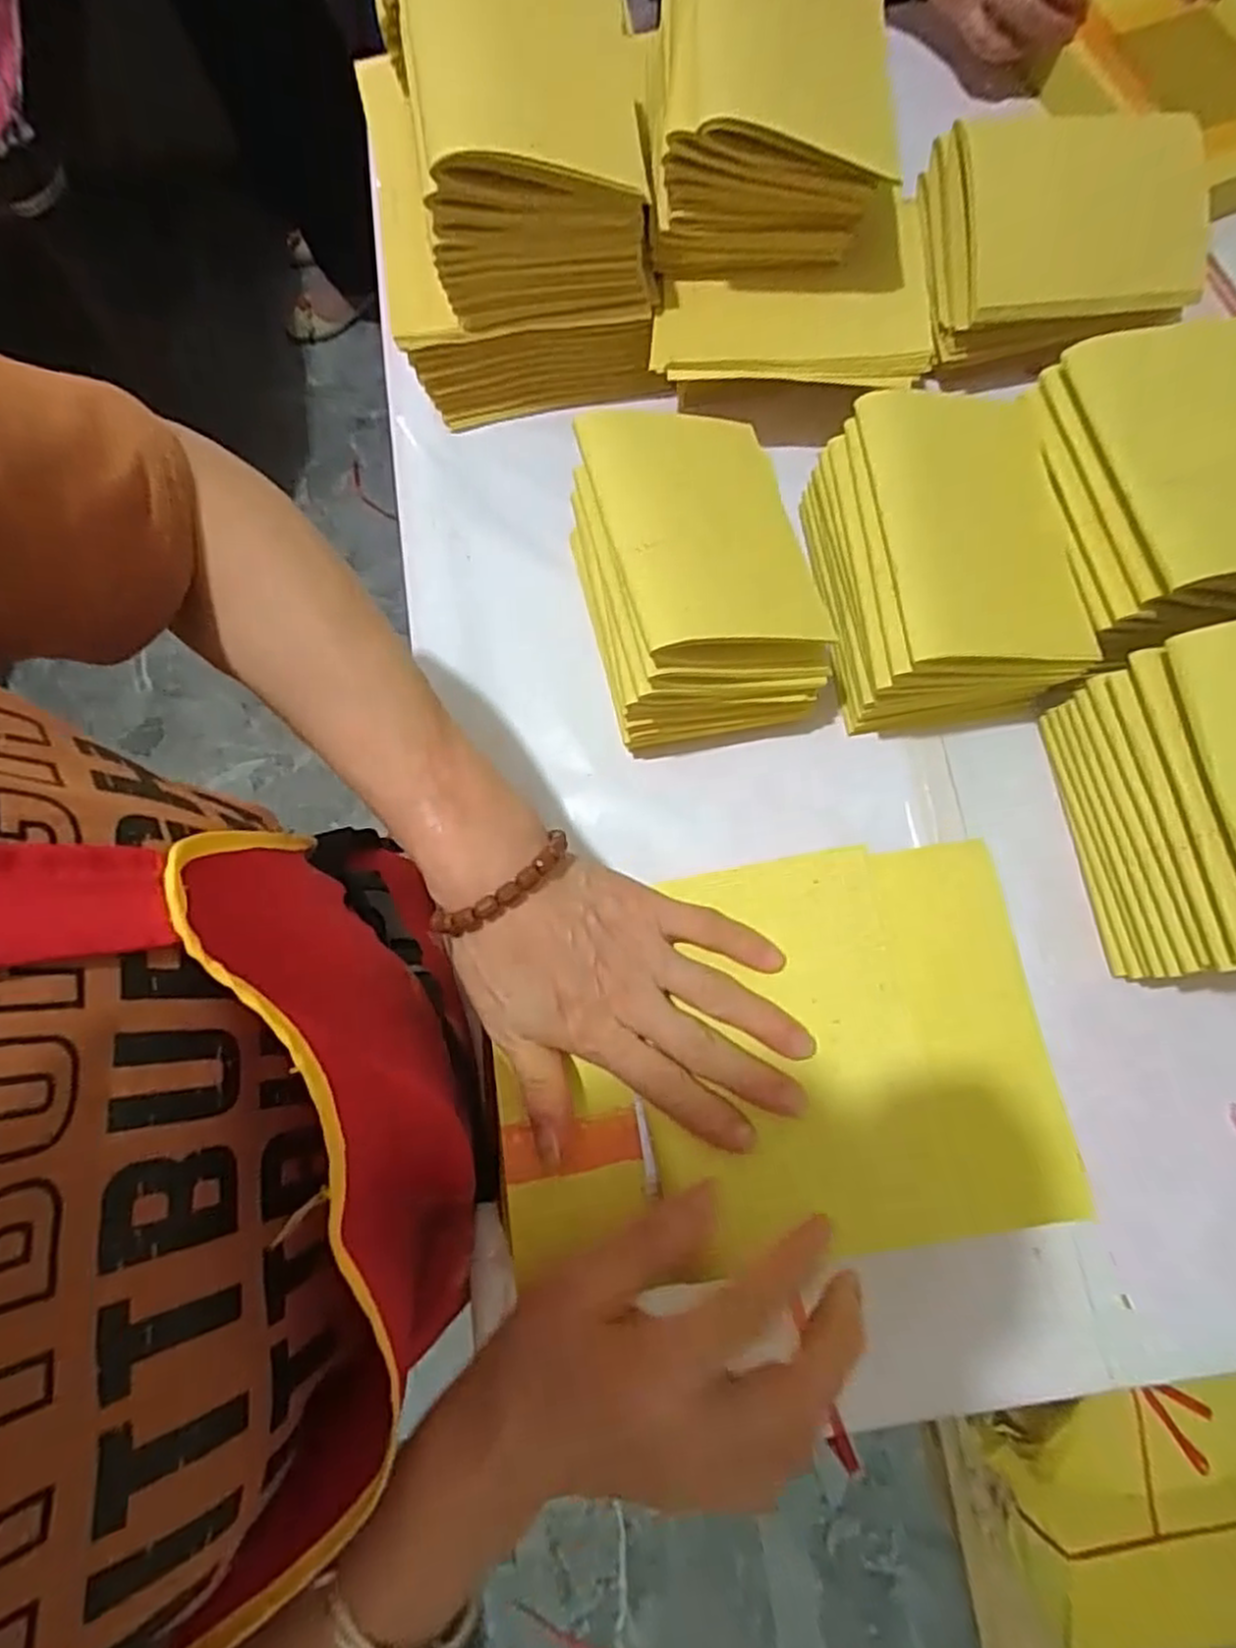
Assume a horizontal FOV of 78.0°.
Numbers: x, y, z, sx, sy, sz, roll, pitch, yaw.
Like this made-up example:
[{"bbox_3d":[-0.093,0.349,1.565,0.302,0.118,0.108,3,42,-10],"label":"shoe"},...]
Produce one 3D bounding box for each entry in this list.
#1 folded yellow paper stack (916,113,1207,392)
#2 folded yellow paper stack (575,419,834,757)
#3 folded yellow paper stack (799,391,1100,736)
[{"bbox_3d":[0.288,-0.371,0.493,0.170,0.057,0.131,-5,100,-1],"label":"folded yellow paper stack"},{"bbox_3d":[0.039,-0.144,0.437,0.112,0.109,0.168,-15,77,-2],"label":"folded yellow paper stack"},{"bbox_3d":[0.189,-0.149,0.453,0.129,0.090,0.173,-6,77,0],"label":"folded yellow paper stack"}]

